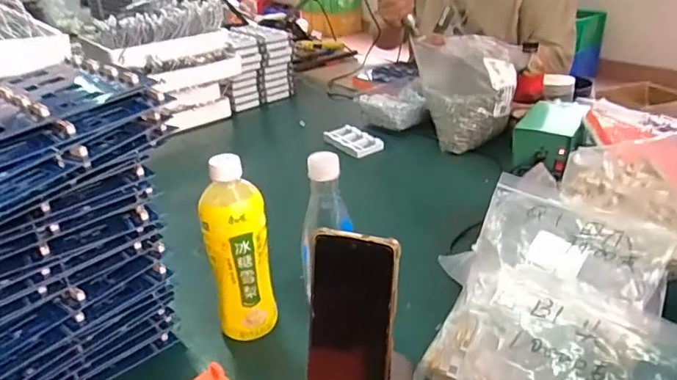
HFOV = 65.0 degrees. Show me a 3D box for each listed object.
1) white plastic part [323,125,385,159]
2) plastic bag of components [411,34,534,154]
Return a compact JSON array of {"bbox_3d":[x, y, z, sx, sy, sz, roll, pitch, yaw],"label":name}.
[{"bbox_3d":[0.030,-0.098,1.069,0.071,0.018,0.121,-24,33,-33],"label":"white plastic part"},{"bbox_3d":[0.239,-0.196,1.030,0.209,0.175,0.171,4,28,15],"label":"plastic bag of components"}]

